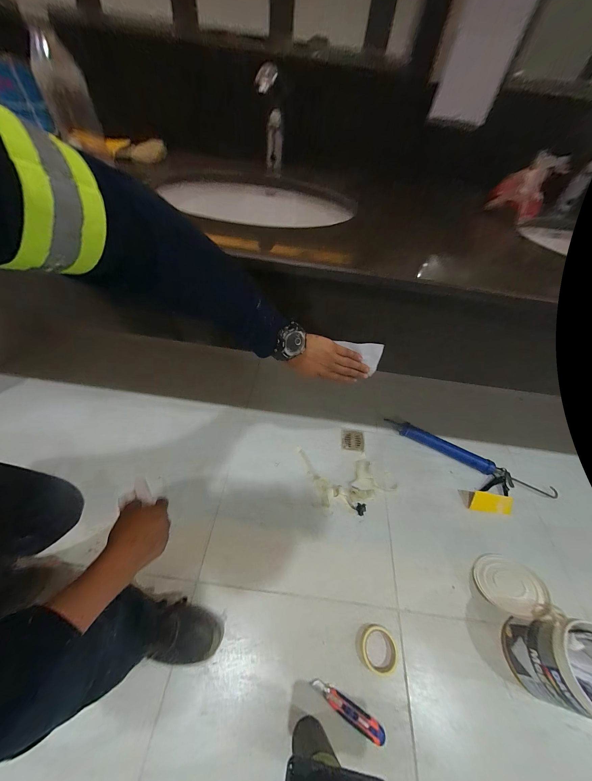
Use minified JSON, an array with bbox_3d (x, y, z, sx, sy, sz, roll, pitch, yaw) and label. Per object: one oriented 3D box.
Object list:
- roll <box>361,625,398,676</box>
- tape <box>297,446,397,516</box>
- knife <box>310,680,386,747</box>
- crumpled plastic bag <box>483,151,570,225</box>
[{"bbox_3d":[0.224,0.698,0.679,0.092,0.022,0.093,3,50,-3],"label":"roll"},{"bbox_3d":[0.190,0.347,0.971,0.380,0.030,0.212,9,50,2],"label":"tape"},{"bbox_3d":[0.124,0.778,0.613,0.182,0.020,0.036,25,52,15],"label":"knife"},{"bbox_3d":[0.483,-0.434,0.536,0.108,0.102,0.072,32,54,20],"label":"crumpled plastic bag"}]

